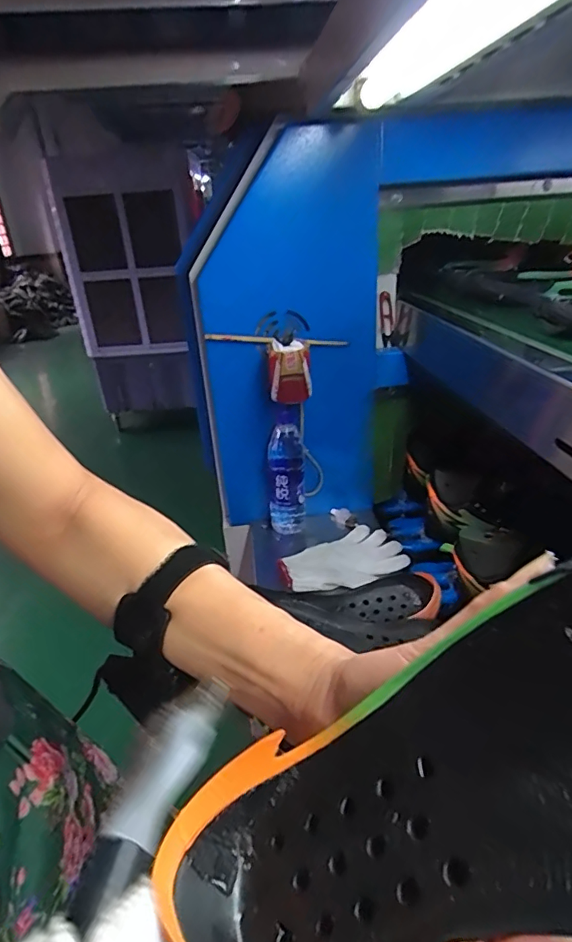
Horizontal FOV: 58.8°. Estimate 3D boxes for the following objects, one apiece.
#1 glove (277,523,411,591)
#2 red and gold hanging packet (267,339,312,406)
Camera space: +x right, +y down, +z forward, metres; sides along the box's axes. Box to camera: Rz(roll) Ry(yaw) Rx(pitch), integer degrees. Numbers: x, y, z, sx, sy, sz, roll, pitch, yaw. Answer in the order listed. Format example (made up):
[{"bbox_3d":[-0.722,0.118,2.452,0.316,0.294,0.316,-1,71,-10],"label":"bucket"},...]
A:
[{"bbox_3d":[0.091,0.146,0.838,0.197,0.031,0.113,-10,27,-14],"label":"glove"},{"bbox_3d":[0.005,-0.154,0.789,0.063,0.087,0.061,-3,26,1],"label":"red and gold hanging packet"}]

